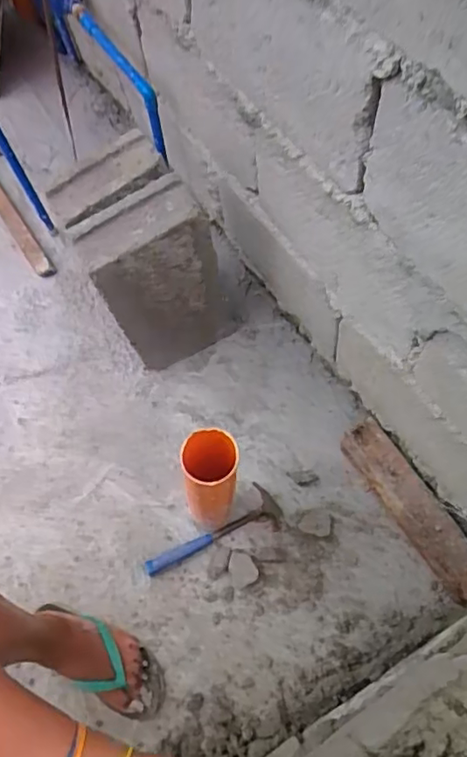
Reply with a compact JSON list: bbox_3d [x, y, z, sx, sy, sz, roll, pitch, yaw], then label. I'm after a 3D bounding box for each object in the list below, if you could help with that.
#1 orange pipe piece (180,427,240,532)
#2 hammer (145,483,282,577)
[{"bbox_3d":[-0.033,0.182,0.971,0.089,0.311,0.072,-7,64,-1],"label":"orange pipe piece"},{"bbox_3d":[-0.036,0.290,1.090,0.262,0.023,0.088,-28,66,-10],"label":"hammer"}]

